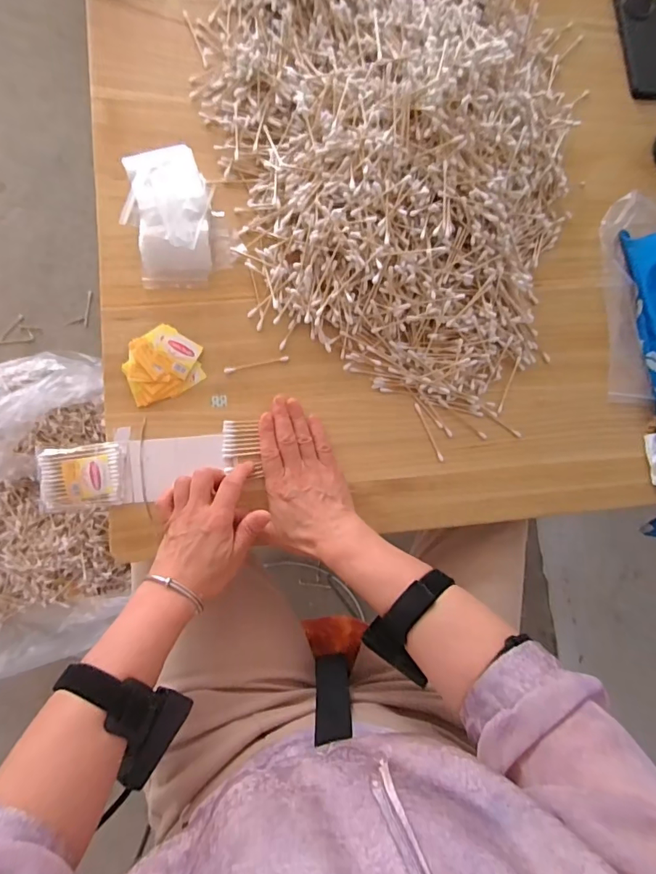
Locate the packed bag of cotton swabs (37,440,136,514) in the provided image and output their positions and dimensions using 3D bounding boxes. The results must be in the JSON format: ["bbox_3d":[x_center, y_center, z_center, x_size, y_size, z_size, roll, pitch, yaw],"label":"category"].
[{"bbox_3d":[-0.232,0.038,0.434,0.081,0.015,0.060,-6,84,-8],"label":"packed bag of cotton swabs"}]

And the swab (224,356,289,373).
[{"bbox_3d":[-0.073,-0.074,0.469,0.067,0.004,0.006,-14,85,-8],"label":"swab"}]

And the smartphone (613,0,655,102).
[{"bbox_3d":[0.413,-0.507,0.586,0.069,0.013,0.150,-11,91,0],"label":"smartphone"}]

